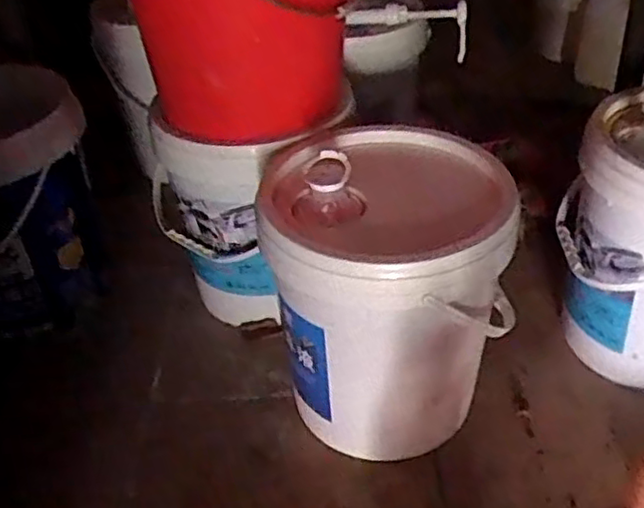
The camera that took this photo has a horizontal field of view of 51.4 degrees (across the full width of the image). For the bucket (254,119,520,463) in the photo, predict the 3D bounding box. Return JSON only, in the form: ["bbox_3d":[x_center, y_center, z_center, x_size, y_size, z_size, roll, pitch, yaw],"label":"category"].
[{"bbox_3d":[0.078,0.051,0.865,0.290,0.345,0.283,1,40,3],"label":"bucket"}]

